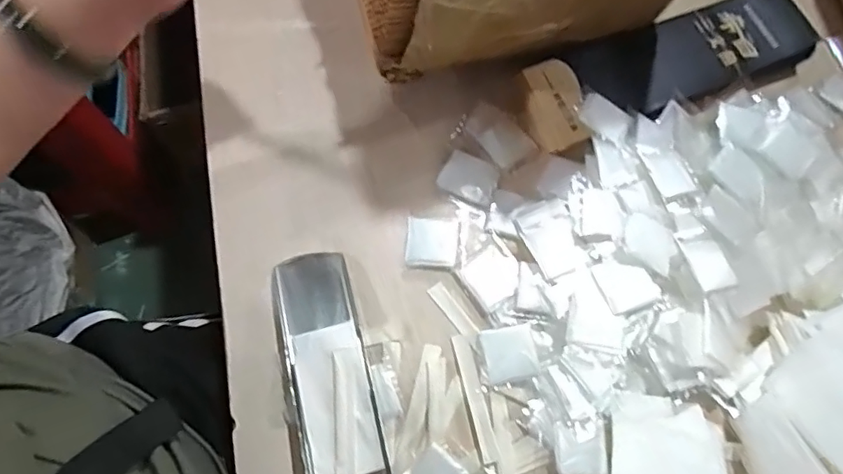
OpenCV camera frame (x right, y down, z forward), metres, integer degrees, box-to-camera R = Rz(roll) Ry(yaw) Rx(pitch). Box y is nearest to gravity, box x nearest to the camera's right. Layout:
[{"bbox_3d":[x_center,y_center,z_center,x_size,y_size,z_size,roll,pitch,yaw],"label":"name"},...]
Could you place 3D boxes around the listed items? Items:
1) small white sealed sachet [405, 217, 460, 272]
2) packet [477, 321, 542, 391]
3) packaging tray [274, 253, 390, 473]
[{"bbox_3d":[0.009,0.005,0.431,0.042,0.004,0.041,5,71,-4],"label":"small white sealed sachet"},{"bbox_3d":[0.063,0.087,0.399,0.041,0.007,0.040,-7,72,-8],"label":"packet"},{"bbox_3d":[-0.061,0.110,0.373,0.062,0.022,0.215,-13,63,-5],"label":"packaging tray"}]

